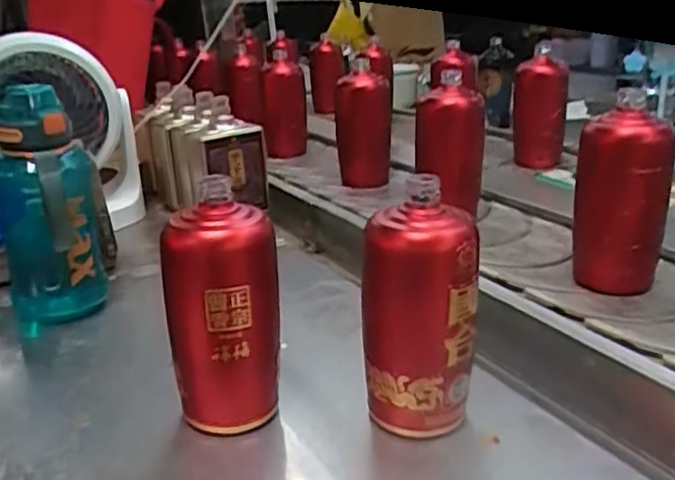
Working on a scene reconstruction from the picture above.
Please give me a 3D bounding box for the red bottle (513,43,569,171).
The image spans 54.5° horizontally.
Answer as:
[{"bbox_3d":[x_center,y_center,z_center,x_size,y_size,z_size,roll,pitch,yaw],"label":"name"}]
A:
[{"bbox_3d":[0.332,-0.206,1.076,0.082,0.174,0.064,2,22,14],"label":"red bottle"}]

